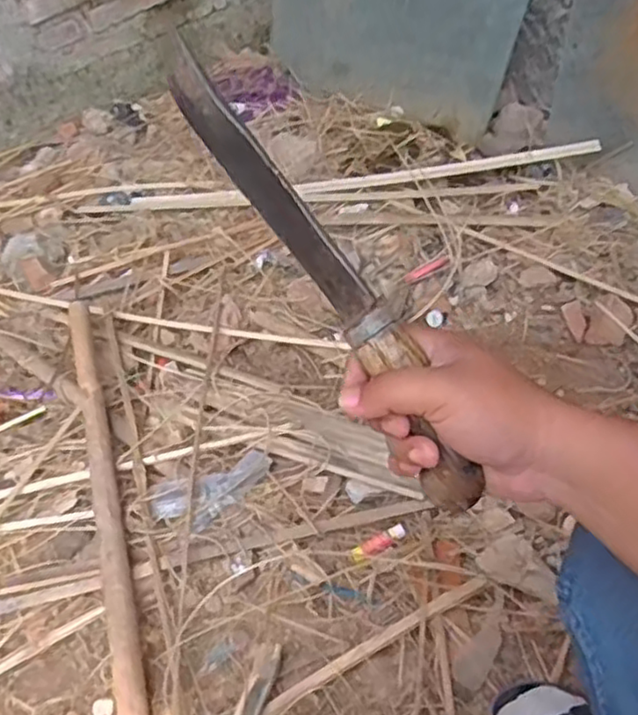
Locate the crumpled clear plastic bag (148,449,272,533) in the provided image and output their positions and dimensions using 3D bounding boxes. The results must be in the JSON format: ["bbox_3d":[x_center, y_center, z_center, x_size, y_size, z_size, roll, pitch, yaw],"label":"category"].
[{"bbox_3d":[-0.151,0.176,0.984,0.170,0.020,0.091,-32,55,-18],"label":"crumpled clear plastic bag"}]

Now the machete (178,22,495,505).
[{"bbox_3d":[0.003,-0.049,0.413,0.026,0.037,0.310,-32,83,-18],"label":"machete"}]

